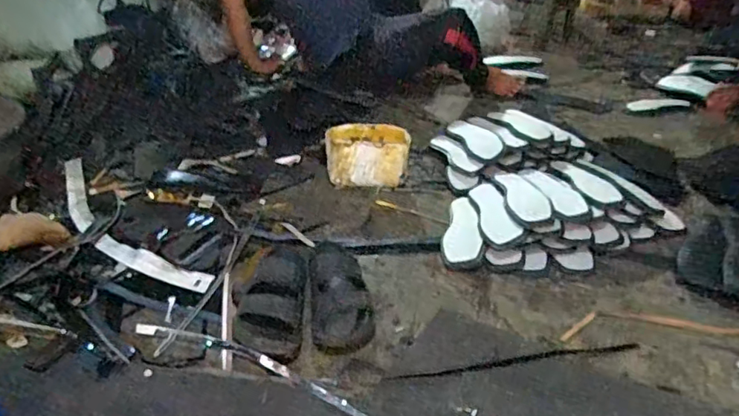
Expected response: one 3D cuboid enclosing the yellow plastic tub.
[{"bbox_3d":[-0.004,-0.129,1.387,0.204,0.129,0.139,0,31,-3],"label":"yellow plastic tub"}]

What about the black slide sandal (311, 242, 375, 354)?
[{"bbox_3d":[-0.055,0.156,1.015,0.110,0.040,0.256,-2,32,-7],"label":"black slide sandal"}]

